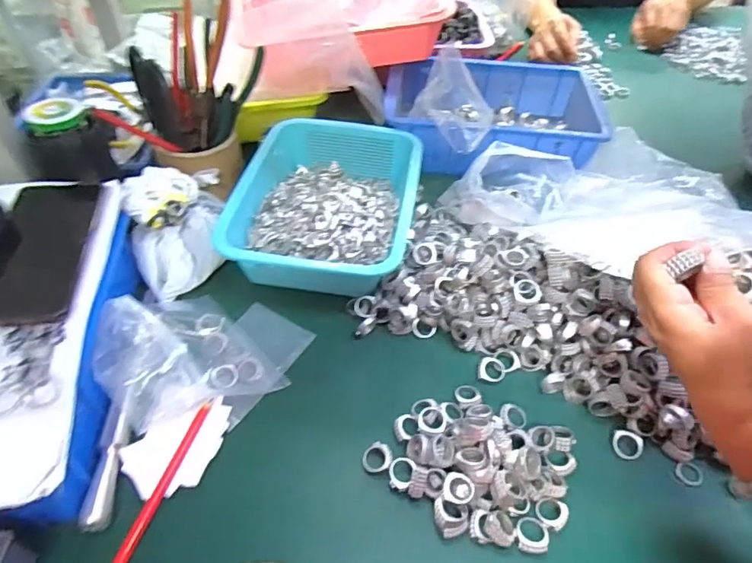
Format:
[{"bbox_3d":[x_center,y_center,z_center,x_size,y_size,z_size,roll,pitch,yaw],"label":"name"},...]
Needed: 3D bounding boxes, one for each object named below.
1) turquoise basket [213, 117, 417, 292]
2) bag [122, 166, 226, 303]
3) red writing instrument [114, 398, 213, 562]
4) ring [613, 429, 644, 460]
[{"bbox_3d":[-0.052,-0.098,0.581,0.195,0.069,0.271,7,47,5],"label":"turquoise basket"},{"bbox_3d":[-0.209,-0.059,0.521,0.084,0.086,0.128,-5,47,-6],"label":"bag"},{"bbox_3d":[-0.168,0.164,0.384,0.008,0.012,0.160,12,48,10],"label":"red writing instrument"},{"bbox_3d":[0.217,0.141,0.423,0.024,0.005,0.024,20,72,17],"label":"ring"}]

